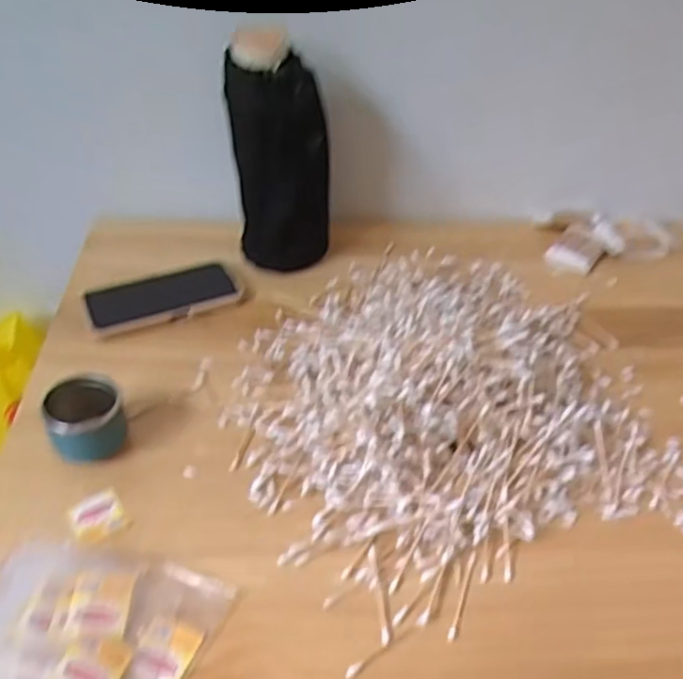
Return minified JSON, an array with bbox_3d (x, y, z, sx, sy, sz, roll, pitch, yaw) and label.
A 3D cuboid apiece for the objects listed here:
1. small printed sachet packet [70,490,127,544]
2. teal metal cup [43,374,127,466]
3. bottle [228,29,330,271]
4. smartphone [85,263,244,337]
[{"bbox_3d":[-0.192,0.140,0.546,0.037,0.006,0.042,-20,47,-23],"label":"small printed sachet packet"},{"bbox_3d":[-0.214,0.067,0.585,0.063,0.052,0.054,-17,46,-22],"label":"teal metal cup"},{"bbox_3d":[-0.066,-0.189,0.740,0.099,0.243,0.076,33,49,28],"label":"bottle"},{"bbox_3d":[-0.191,-0.047,0.743,0.155,0.010,0.072,-21,47,-24],"label":"smartphone"}]

